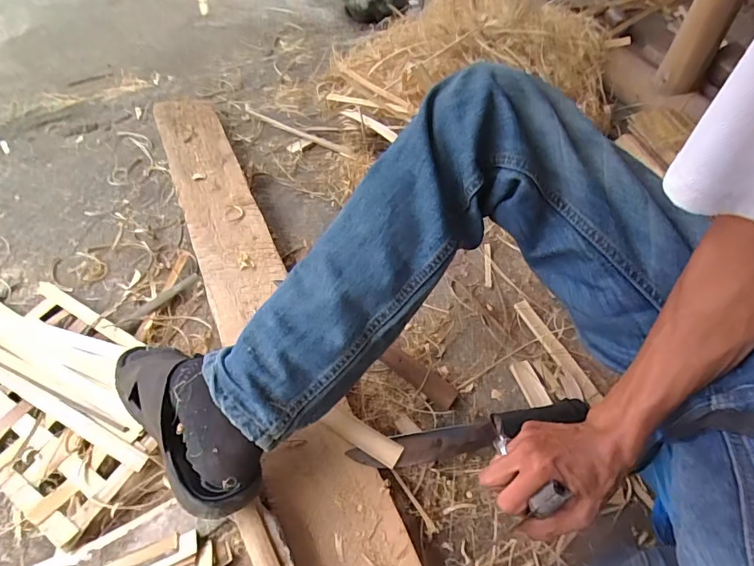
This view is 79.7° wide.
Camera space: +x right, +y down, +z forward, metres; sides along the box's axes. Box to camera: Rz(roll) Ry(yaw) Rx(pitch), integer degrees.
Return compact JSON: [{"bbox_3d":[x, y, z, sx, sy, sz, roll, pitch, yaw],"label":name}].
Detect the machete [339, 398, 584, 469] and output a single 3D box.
[{"bbox_3d":[0.123,0.192,0.582,0.315,0.040,0.051,-10,51,-10],"label":"machete"}]

